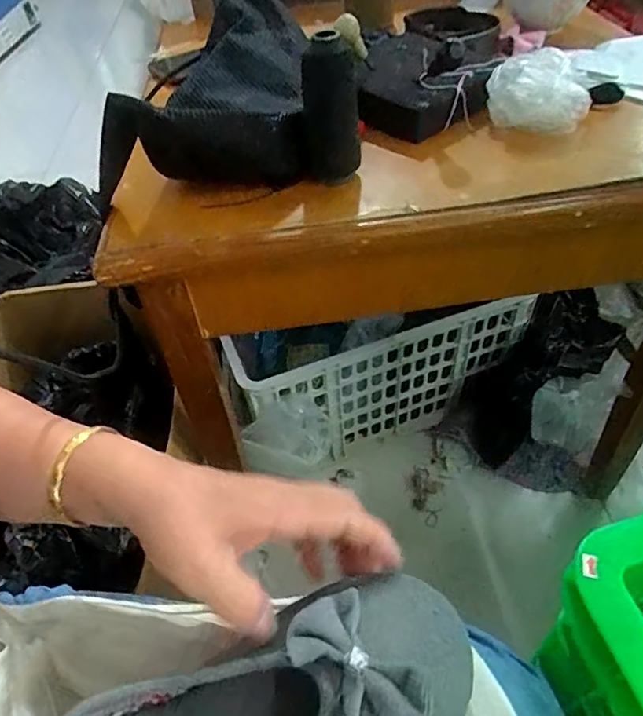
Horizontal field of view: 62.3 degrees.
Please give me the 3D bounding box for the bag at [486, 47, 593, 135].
[{"bbox_3d":[0.205,-0.250,0.500,0.090,0.047,0.067,-1,49,3],"label":"bag"}]

